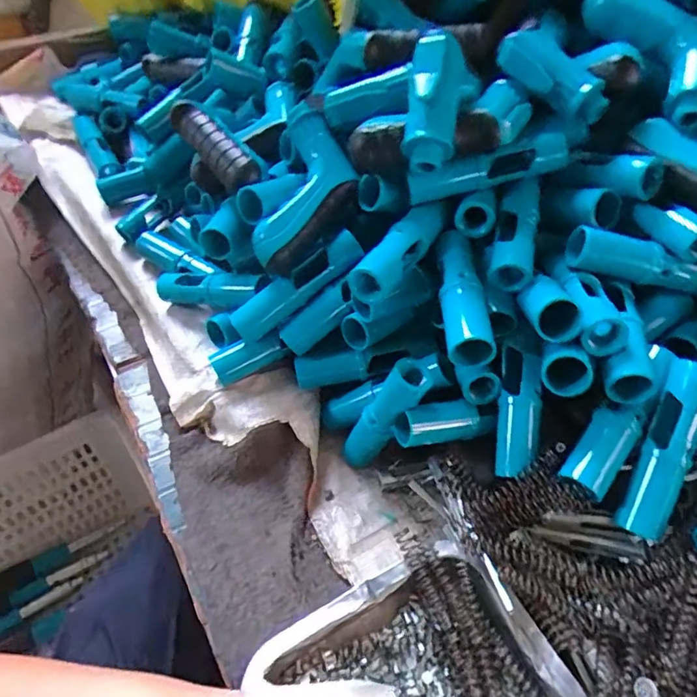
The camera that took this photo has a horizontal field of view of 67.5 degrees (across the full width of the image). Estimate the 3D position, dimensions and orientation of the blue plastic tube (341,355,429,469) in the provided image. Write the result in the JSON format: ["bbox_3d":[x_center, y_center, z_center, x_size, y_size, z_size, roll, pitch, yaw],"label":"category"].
[{"bbox_3d":[0.025,0.058,0.411,0.023,0.126,0.026,2,46,-29],"label":"blue plastic tube"}]

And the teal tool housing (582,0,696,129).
[{"bbox_3d":[0.240,-0.231,0.393,0.077,0.037,0.135,-27,74,-23],"label":"teal tool housing"}]

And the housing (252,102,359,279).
[{"bbox_3d":[-0.034,-0.125,0.429,0.076,0.045,0.140,14,80,9],"label":"housing"}]

